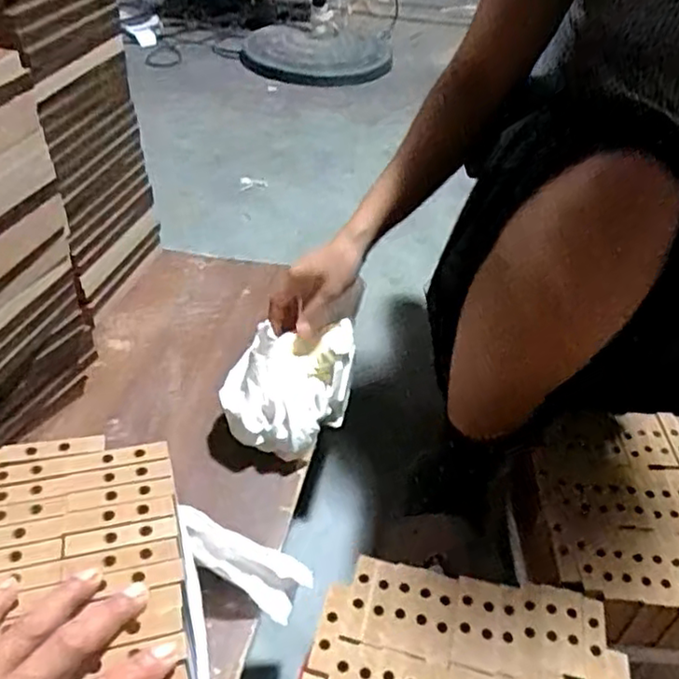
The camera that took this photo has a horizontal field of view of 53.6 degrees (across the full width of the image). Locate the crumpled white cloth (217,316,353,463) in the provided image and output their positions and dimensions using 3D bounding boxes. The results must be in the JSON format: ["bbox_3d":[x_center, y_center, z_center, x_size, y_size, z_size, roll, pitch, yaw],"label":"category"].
[{"bbox_3d":[-0.051,0.046,0.692,0.118,0.097,0.146,7,41,3],"label":"crumpled white cloth"}]

